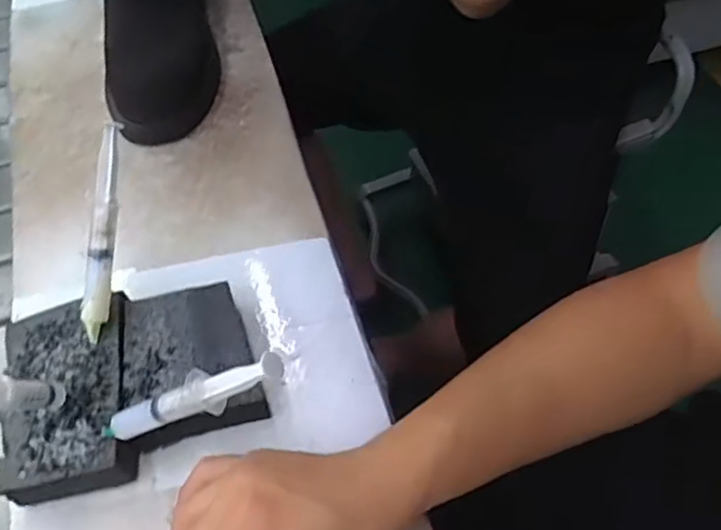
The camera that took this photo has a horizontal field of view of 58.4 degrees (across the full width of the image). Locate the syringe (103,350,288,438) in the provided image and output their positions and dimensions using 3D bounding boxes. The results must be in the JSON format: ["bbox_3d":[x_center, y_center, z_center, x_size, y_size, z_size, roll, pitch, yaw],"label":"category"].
[{"bbox_3d":[-0.097,0.076,0.363,0.148,0.017,0.018,-25,52,30],"label":"syringe"}]

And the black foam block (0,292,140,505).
[{"bbox_3d":[-0.194,0.085,0.431,0.082,0.029,0.127,-10,58,-3],"label":"black foam block"}]

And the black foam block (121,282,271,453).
[{"bbox_3d":[-0.115,0.066,0.448,0.085,0.034,0.098,-11,58,-3],"label":"black foam block"}]

